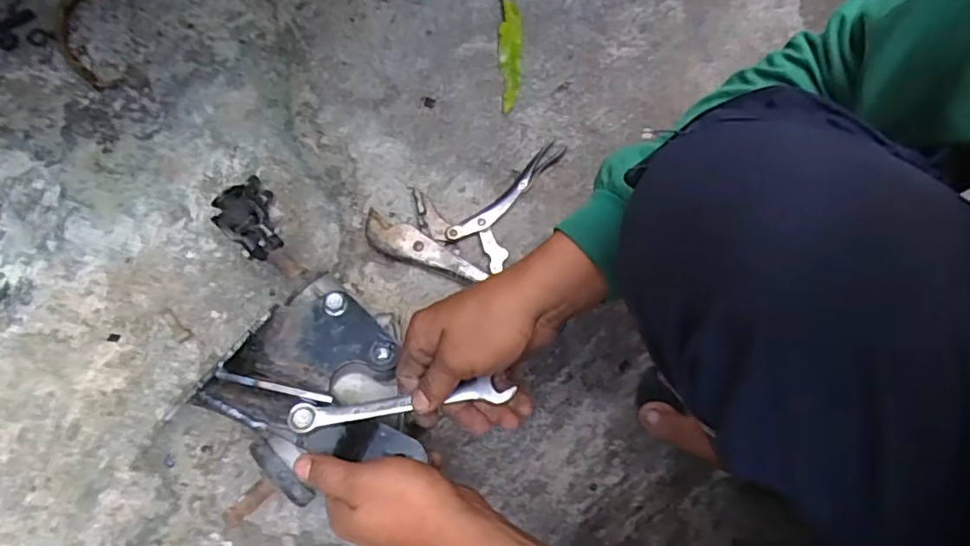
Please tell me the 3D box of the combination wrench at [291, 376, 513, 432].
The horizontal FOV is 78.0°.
[{"bbox_3d":[-0.062,0.095,0.433,0.162,0.010,0.018,-9,79,6],"label":"combination wrench"}]

